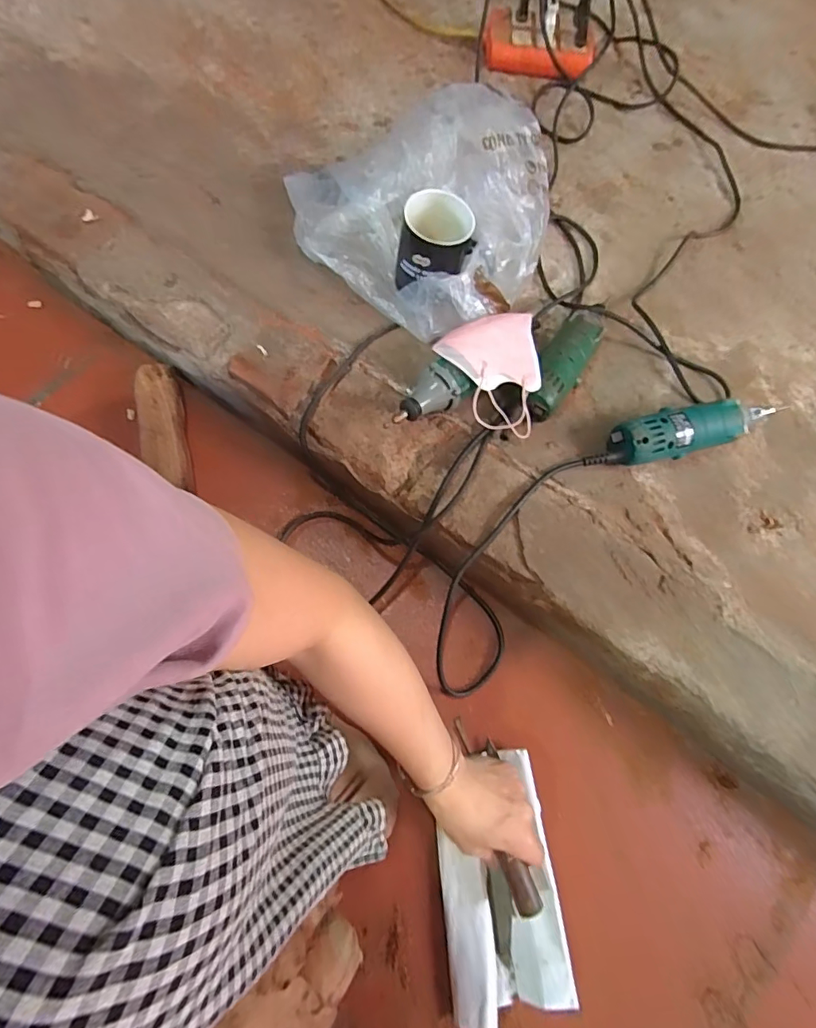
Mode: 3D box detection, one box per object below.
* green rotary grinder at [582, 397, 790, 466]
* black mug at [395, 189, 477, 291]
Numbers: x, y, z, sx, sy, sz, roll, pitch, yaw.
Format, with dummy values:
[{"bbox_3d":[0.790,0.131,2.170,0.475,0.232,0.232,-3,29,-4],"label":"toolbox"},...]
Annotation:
[{"bbox_3d":[0.316,-0.093,0.552,0.245,0.069,0.052,-15,73,-6],"label":"green rotary grinder"},{"bbox_3d":[0.033,-0.315,0.568,0.082,0.081,0.084,0,73,-1],"label":"black mug"}]

